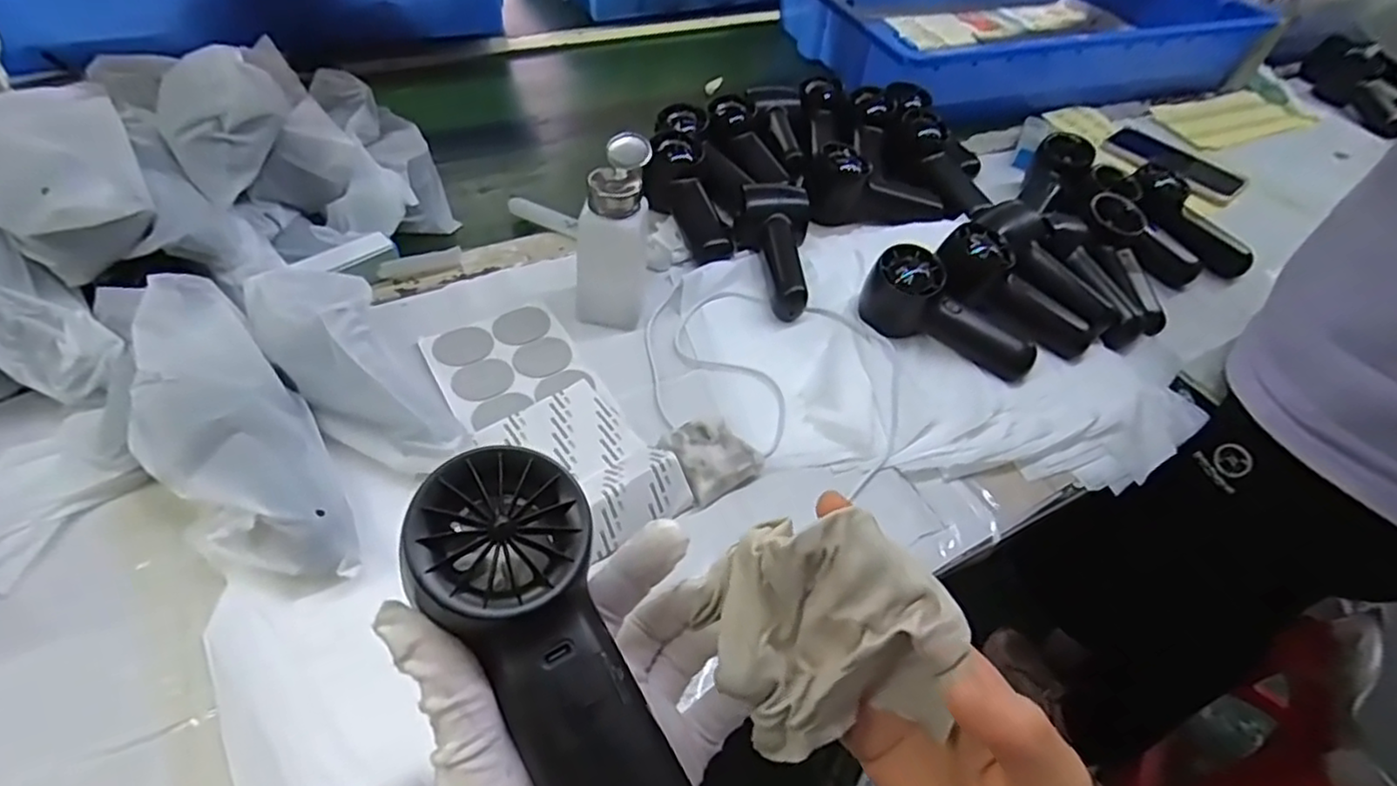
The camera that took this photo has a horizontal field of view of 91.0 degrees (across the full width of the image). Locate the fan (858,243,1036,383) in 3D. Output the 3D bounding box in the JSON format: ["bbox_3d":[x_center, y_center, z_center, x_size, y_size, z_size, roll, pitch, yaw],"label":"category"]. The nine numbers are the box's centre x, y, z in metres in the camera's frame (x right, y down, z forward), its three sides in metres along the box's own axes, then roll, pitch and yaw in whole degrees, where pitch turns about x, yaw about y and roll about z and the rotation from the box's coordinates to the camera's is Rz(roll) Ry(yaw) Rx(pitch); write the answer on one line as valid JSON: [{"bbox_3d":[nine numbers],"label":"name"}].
[{"bbox_3d":[0.202,-0.059,0.559,0.144,0.059,0.054,34,52,6],"label":"fan"}]

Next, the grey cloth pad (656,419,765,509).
[{"bbox_3d":[0.008,0.044,0.482,0.054,0.017,0.059,-28,56,-28],"label":"grey cloth pad"}]

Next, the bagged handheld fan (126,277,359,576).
[{"bbox_3d":[-0.284,0.031,0.418,0.085,0.059,0.214,-30,76,-29],"label":"bagged handheld fan"}]

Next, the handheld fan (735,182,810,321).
[{"bbox_3d":[0.073,-0.124,0.611,0.059,0.049,0.143,-4,63,-10],"label":"handheld fan"}]

